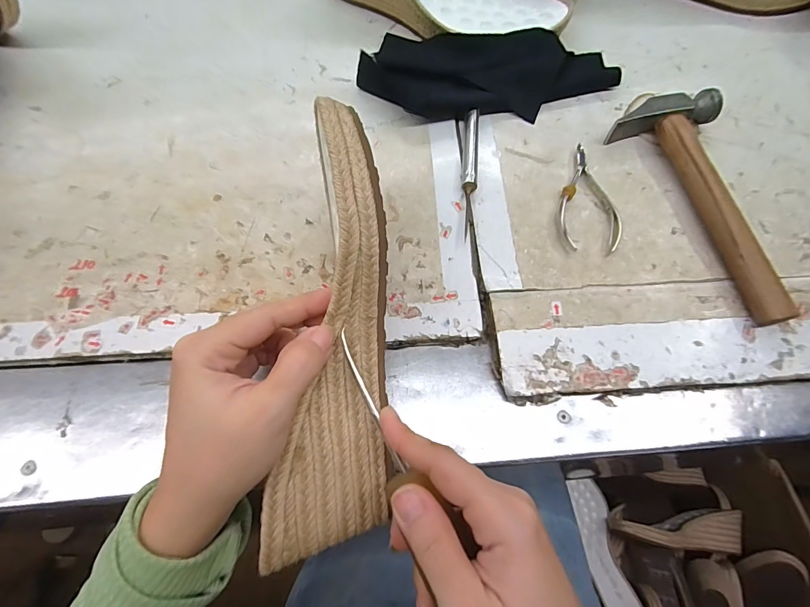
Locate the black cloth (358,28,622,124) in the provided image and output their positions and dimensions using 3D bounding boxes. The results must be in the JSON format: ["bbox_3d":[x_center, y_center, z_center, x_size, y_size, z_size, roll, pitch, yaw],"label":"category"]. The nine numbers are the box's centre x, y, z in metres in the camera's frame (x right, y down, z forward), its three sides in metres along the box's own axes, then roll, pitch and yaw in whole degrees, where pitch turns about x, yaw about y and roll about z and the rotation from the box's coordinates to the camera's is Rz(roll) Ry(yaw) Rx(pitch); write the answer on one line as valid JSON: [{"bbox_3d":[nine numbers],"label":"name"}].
[{"bbox_3d":[0.076,-0.208,0.350,0.225,0.032,0.098,0,68,-1],"label":"black cloth"}]

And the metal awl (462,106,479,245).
[{"bbox_3d":[0.053,-0.111,0.323,0.012,0.011,0.121,6,68,2],"label":"metal awl"}]

